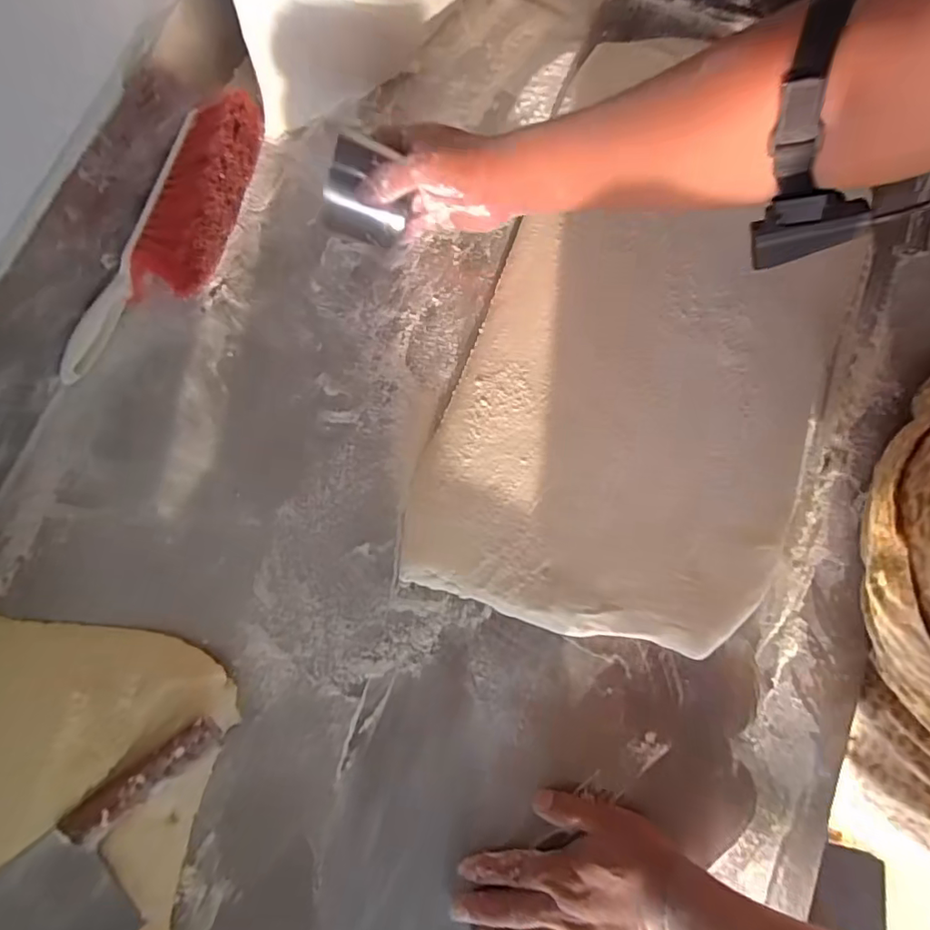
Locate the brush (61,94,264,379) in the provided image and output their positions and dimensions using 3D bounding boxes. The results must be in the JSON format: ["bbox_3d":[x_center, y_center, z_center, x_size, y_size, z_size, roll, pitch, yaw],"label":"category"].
[{"bbox_3d":[-0.299,-0.232,0.525,0.089,0.053,0.321,18,79,4],"label":"brush"}]

